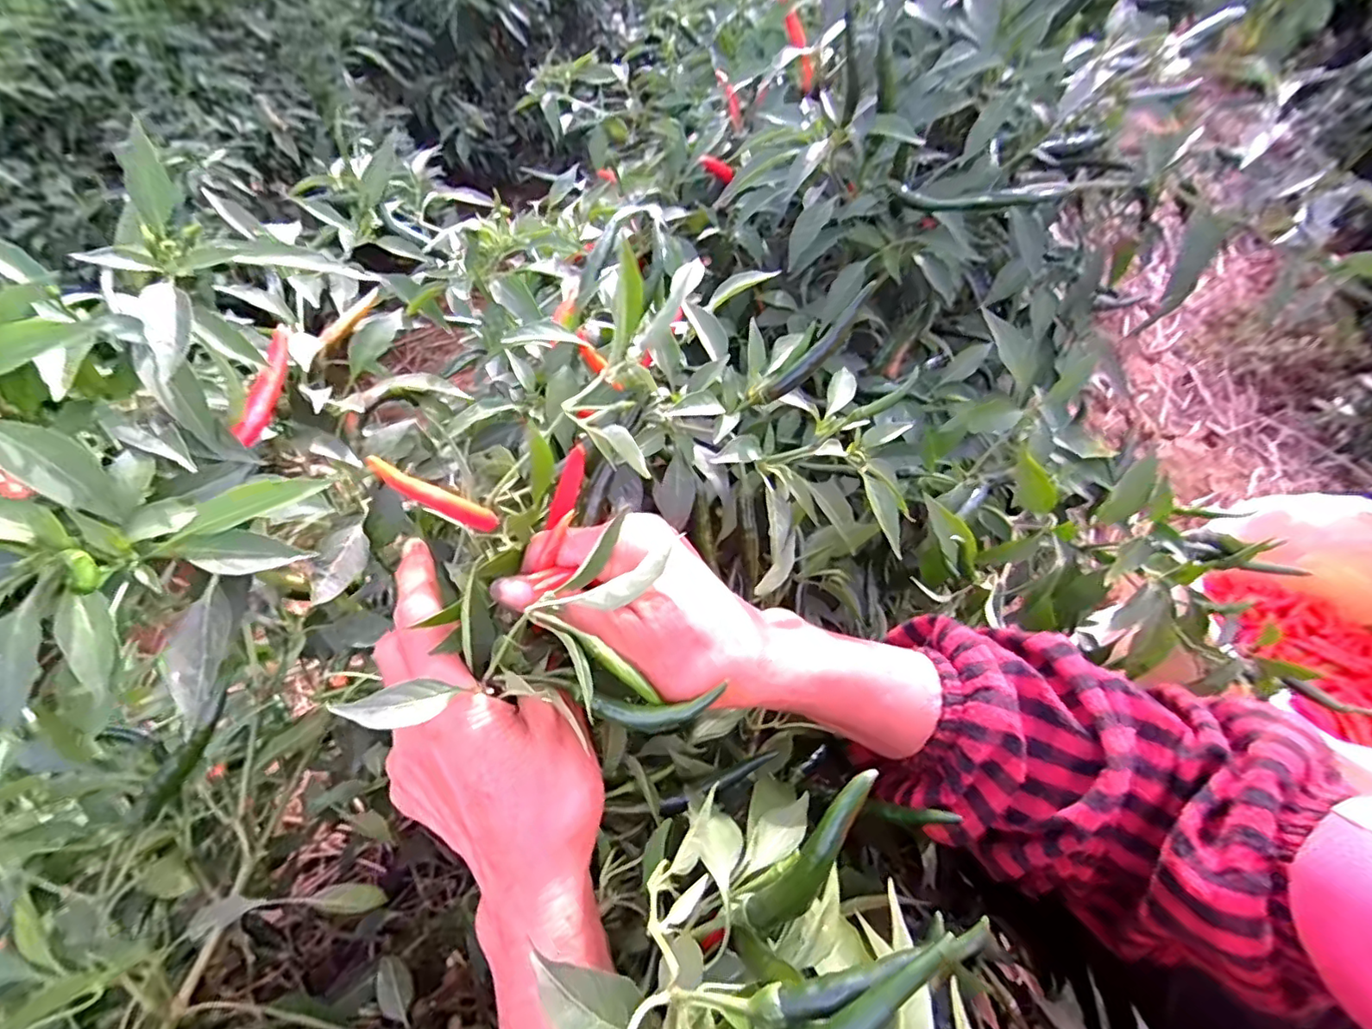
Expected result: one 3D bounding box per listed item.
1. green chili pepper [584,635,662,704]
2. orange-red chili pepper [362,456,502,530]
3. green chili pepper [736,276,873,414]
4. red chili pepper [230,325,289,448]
[{"bbox_3d":[-0.026,0.063,0.235,0.038,0.004,0.005,40,62,-1],"label":"green chili pepper"},{"bbox_3d":[-0.100,-0.007,0.237,0.006,0.057,0.011,-31,50,22],"label":"orange-red chili pepper"},{"bbox_3d":[0.057,-0.073,0.275,0.081,0.007,0.011,-43,48,28],"label":"green chili pepper"},{"bbox_3d":[-0.194,-0.060,0.273,0.007,0.017,0.062,-1,53,2],"label":"red chili pepper"}]

